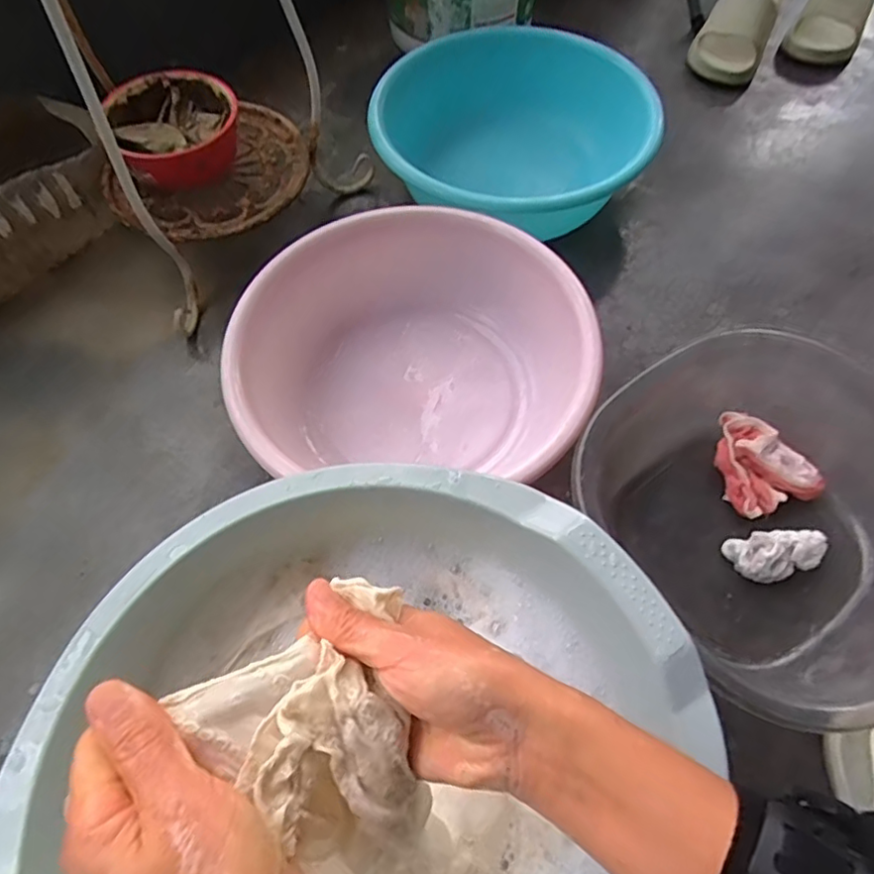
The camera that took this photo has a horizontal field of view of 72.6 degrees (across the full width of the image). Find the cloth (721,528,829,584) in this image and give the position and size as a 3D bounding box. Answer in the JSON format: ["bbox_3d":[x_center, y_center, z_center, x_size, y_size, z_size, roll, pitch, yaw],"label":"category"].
[{"bbox_3d":[0.303,0.105,0.530,0.080,0.042,0.041,-11,64,-4],"label":"cloth"}]

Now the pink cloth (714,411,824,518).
[{"bbox_3d":[0.304,0.023,0.570,0.078,0.037,0.101,-18,64,-8],"label":"pink cloth"}]

